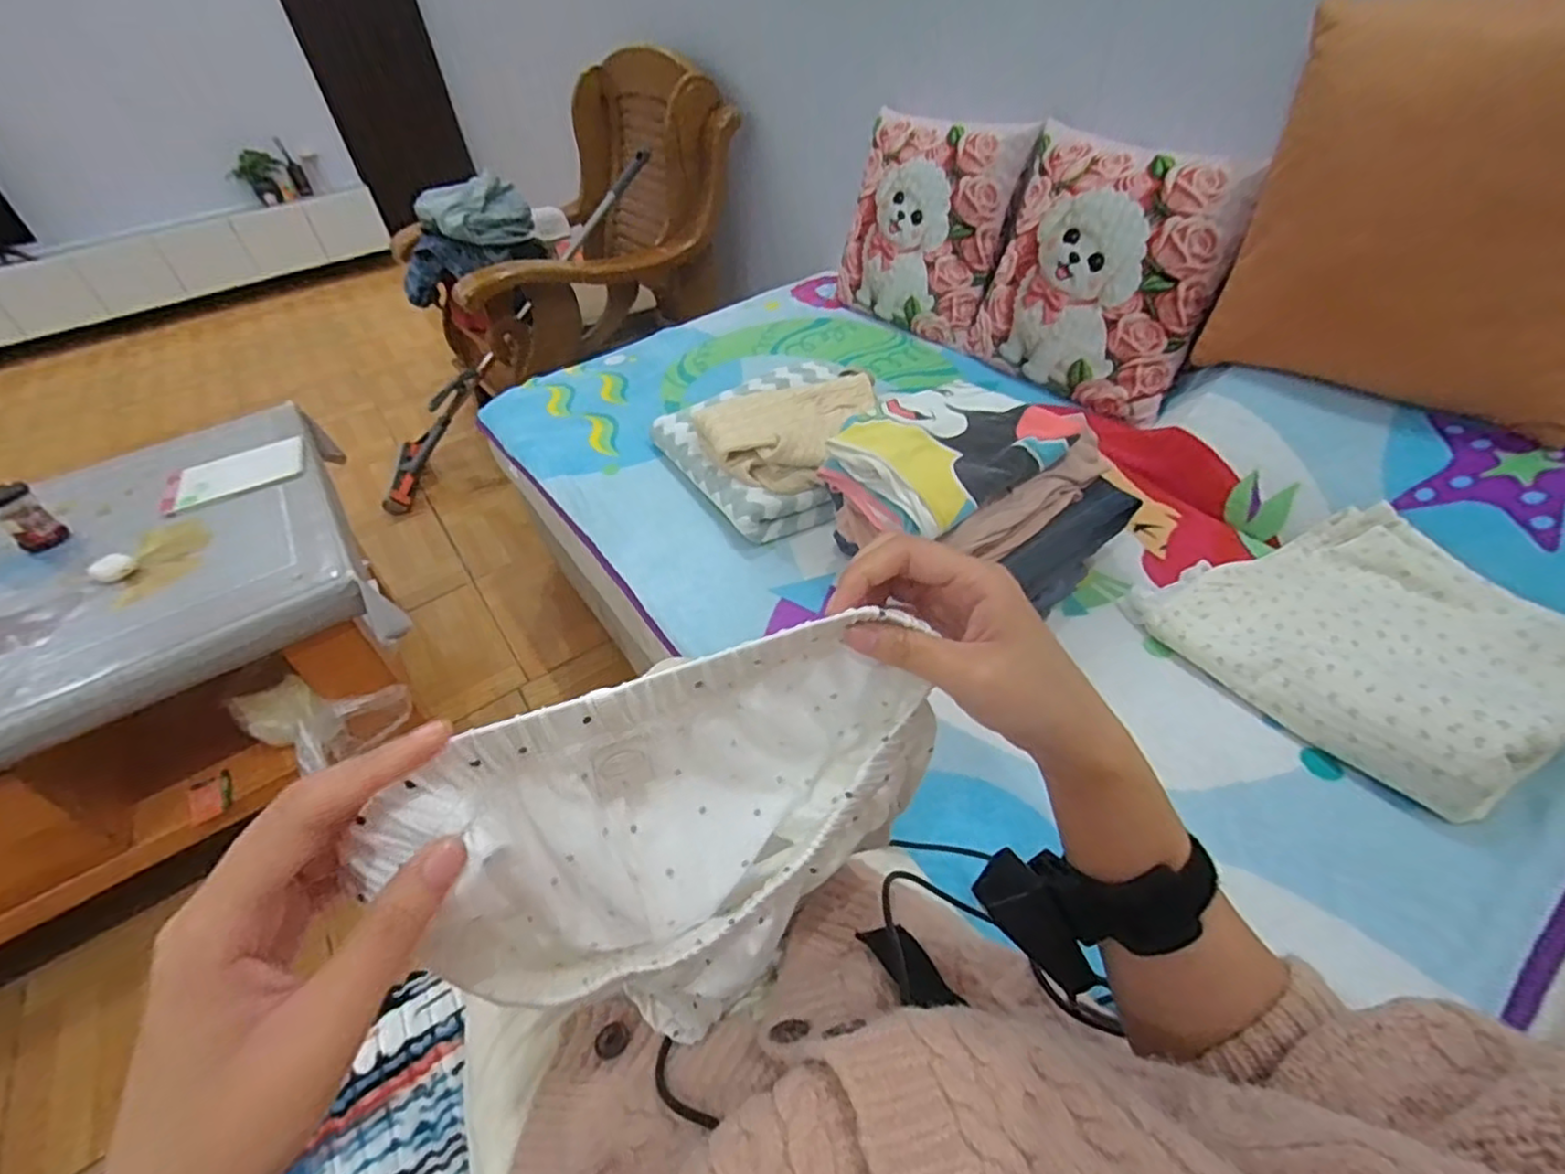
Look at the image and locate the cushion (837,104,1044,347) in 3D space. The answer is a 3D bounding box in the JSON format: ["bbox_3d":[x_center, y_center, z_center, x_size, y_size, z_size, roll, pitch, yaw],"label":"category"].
[{"bbox_3d":[0.276,-0.689,1.306,0.110,0.349,0.351,-21,44,-41],"label":"cushion"}]

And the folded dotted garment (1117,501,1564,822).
[{"bbox_3d":[0.590,0.044,0.689,0.292,0.073,0.333,-24,45,-18],"label":"folded dotted garment"}]

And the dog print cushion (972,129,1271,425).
[{"bbox_3d":[0.489,-0.490,1.065,0.120,0.352,0.377,-21,46,-37],"label":"dog print cushion"}]

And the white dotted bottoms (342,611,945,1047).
[{"bbox_3d":[-0.029,0.113,0.305,0.227,0.193,0.058,-26,46,-20],"label":"white dotted bottoms"}]

